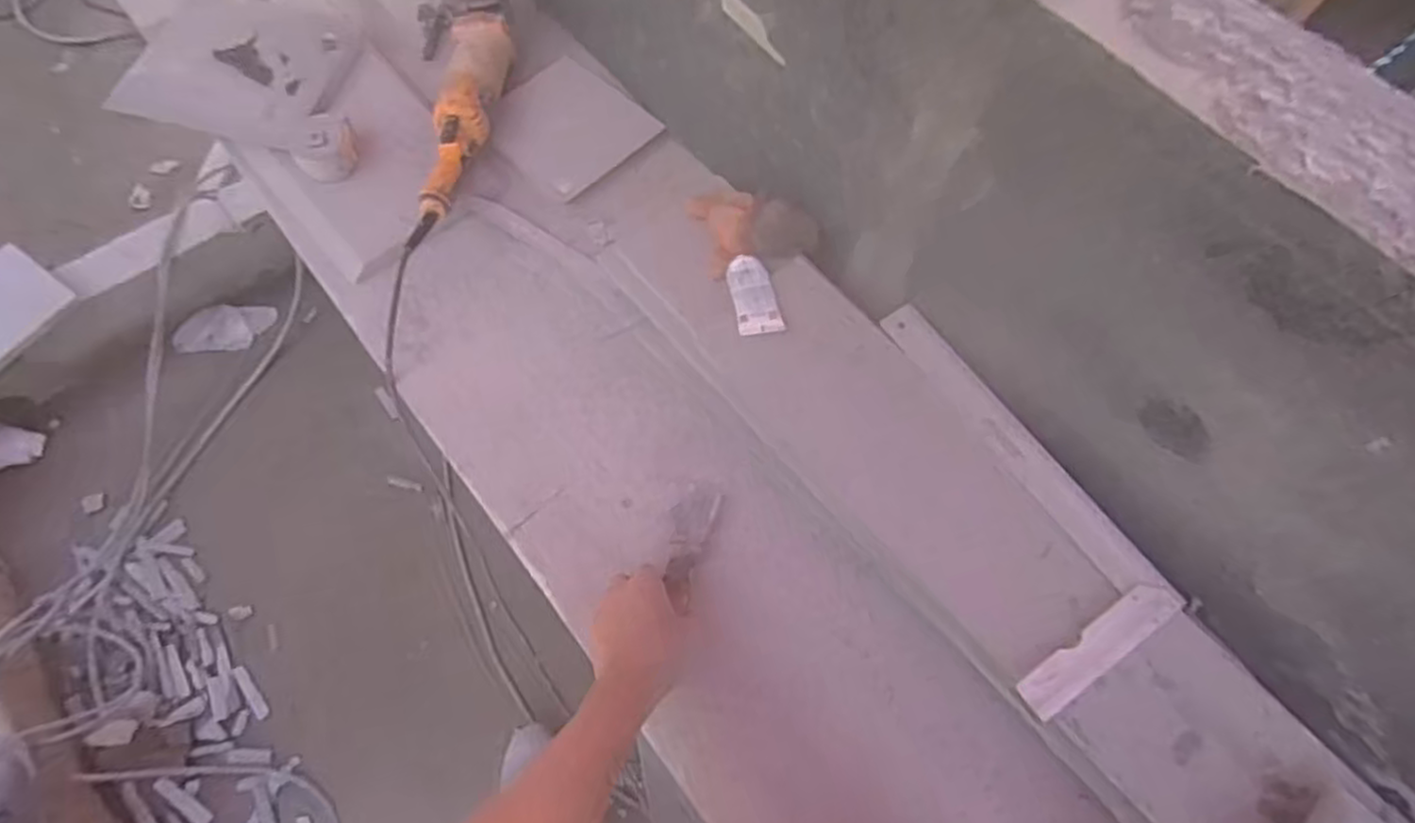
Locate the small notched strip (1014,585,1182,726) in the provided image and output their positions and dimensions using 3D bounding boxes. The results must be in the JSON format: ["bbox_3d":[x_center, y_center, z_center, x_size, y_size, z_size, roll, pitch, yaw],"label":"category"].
[{"bbox_3d":[0.321,0.191,0.614,0.152,0.010,0.032,-32,71,-15],"label":"small notched strip"}]

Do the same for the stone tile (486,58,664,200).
[{"bbox_3d":[-0.173,-0.351,0.927,0.177,0.012,0.154,40,70,14],"label":"stone tile"}]

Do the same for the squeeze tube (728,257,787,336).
[{"bbox_3d":[0.045,-0.116,0.739,0.043,0.009,0.086,-11,67,-7],"label":"squeeze tube"}]

